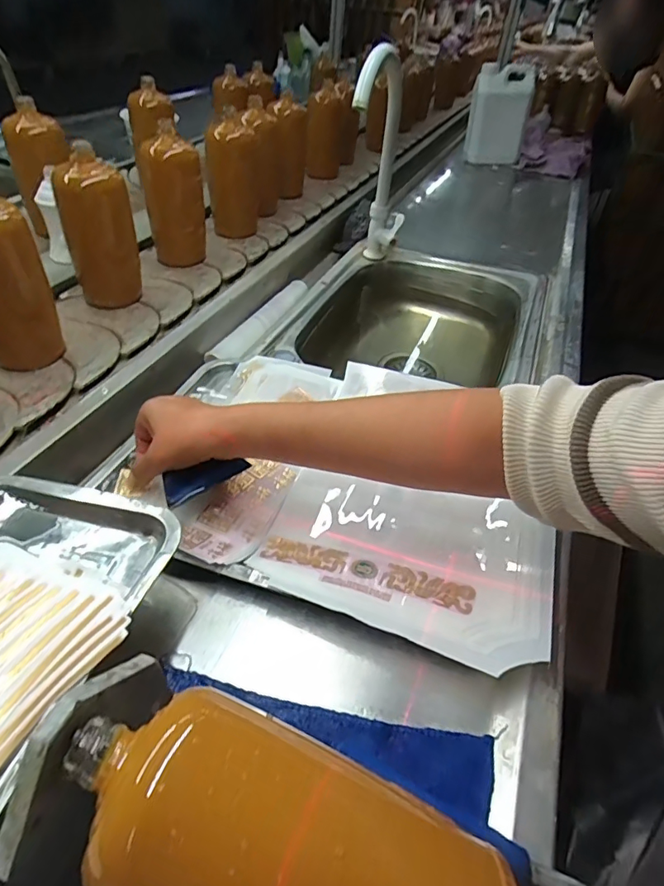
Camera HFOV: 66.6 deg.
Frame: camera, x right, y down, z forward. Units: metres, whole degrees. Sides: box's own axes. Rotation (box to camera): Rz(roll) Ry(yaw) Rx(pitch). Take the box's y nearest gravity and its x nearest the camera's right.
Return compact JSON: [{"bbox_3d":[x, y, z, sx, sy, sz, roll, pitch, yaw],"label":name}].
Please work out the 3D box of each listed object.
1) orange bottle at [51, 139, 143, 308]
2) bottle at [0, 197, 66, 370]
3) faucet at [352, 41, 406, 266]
[{"bbox_3d":[-0.299,-0.268,0.655,0.071,0.171,0.067,21,45,10],"label":"orange bottle"},{"bbox_3d":[-0.347,-0.164,0.536,0.060,0.173,0.064,8,40,9],"label":"bottle"},{"bbox_3d":[0.077,-0.424,0.798,0.099,0.302,0.188,10,44,-1],"label":"faucet"}]

